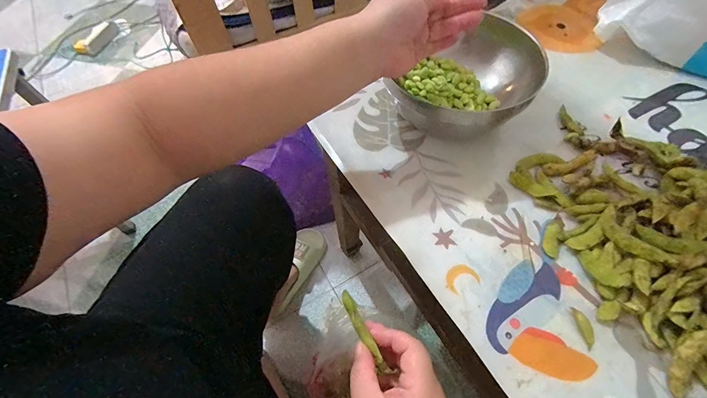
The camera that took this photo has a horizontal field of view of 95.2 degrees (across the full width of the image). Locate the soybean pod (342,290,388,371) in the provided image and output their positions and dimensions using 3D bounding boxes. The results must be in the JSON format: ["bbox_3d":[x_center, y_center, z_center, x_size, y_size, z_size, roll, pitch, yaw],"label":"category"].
[{"bbox_3d":[0.007,0.112,0.277,0.010,0.007,0.076,-26,48,-12],"label":"soybean pod"}]

